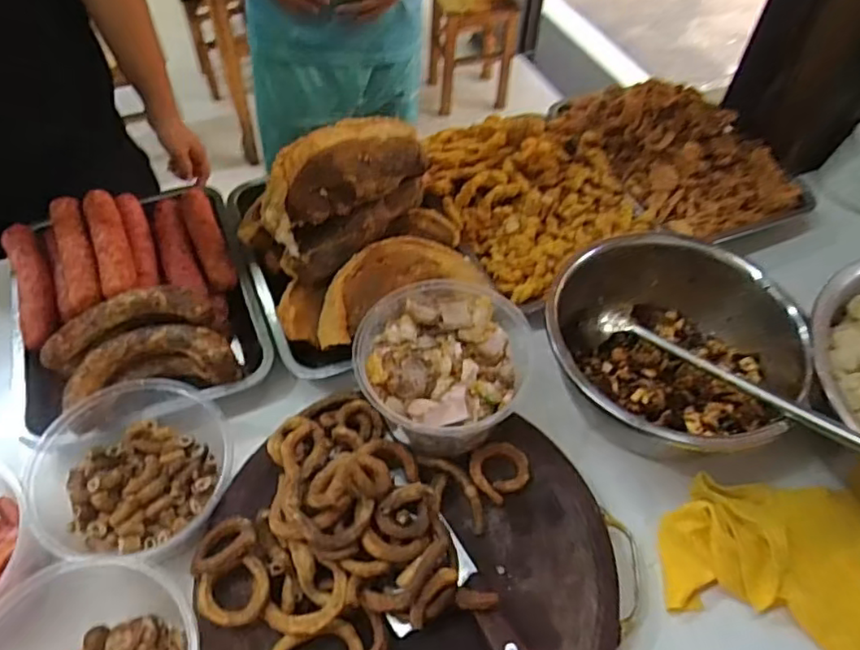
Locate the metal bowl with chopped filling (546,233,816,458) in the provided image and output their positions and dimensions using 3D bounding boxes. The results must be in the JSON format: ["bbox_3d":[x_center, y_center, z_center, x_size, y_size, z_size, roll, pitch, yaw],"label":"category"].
[{"bbox_3d":[0.260,0.022,0.667,0.251,0.128,0.237,1,52,-1],"label":"metal bowl with chopped filling"}]

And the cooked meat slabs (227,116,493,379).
[{"bbox_3d":[-0.093,-0.129,0.732,0.254,0.137,0.316,-22,56,-17],"label":"cooked meat slabs"}]

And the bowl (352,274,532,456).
[{"bbox_3d":[0.013,0.045,0.603,0.159,0.093,0.150,1,52,-1],"label":"bowl"}]

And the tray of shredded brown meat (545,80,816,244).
[{"bbox_3d":[0.359,-0.263,0.898,0.270,0.068,0.336,-21,56,-17],"label":"tray of shredded brown meat"}]

